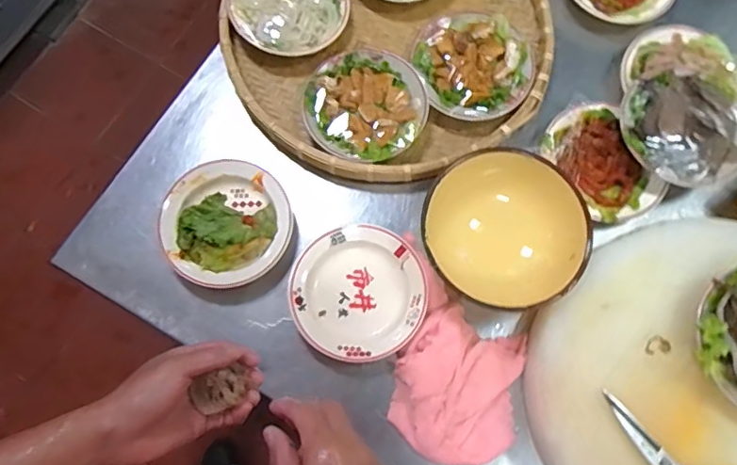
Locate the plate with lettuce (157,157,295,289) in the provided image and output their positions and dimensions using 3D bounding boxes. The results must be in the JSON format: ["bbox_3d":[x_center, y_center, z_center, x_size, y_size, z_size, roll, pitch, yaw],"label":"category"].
[{"bbox_3d":[-0.167,-0.012,0.641,0.146,0.027,0.146,0,74,-1],"label":"plate with lettuce"}]

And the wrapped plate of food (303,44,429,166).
[{"bbox_3d":[-0.004,-0.164,0.691,0.154,0.042,0.154,0,74,-1],"label":"wrapped plate of food"}]

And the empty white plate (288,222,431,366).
[{"bbox_3d":[-0.010,0.070,0.626,0.149,0.018,0.153,0,74,-1],"label":"empty white plate"}]

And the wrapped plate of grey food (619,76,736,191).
[{"bbox_3d":[0.384,-0.120,0.660,0.154,0.035,0.138,0,74,-1],"label":"wrapped plate of grey food"}]

